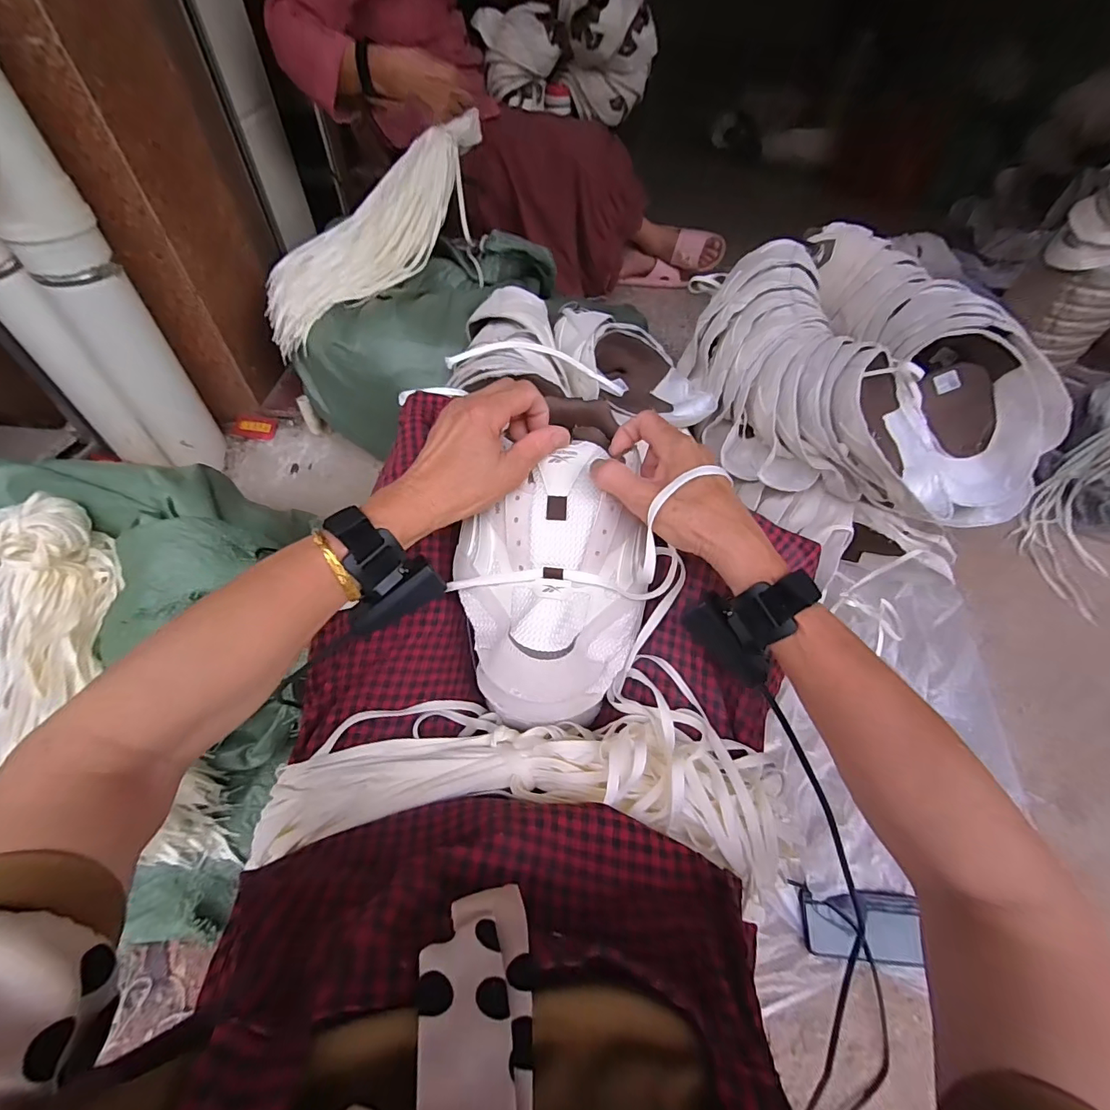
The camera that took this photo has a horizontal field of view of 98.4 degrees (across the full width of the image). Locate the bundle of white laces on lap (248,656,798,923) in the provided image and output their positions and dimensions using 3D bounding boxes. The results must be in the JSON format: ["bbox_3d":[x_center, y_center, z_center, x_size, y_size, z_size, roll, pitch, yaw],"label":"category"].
[{"bbox_3d":[-0.026,0.160,0.351,0.366,0.072,0.157,1,54,-2],"label":"bundle of white laces on lap"}]

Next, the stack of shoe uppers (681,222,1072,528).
[{"bbox_3d":[0.418,-0.239,0.679,0.355,0.212,0.440,-21,58,-17],"label":"stack of shoe uppers"}]

